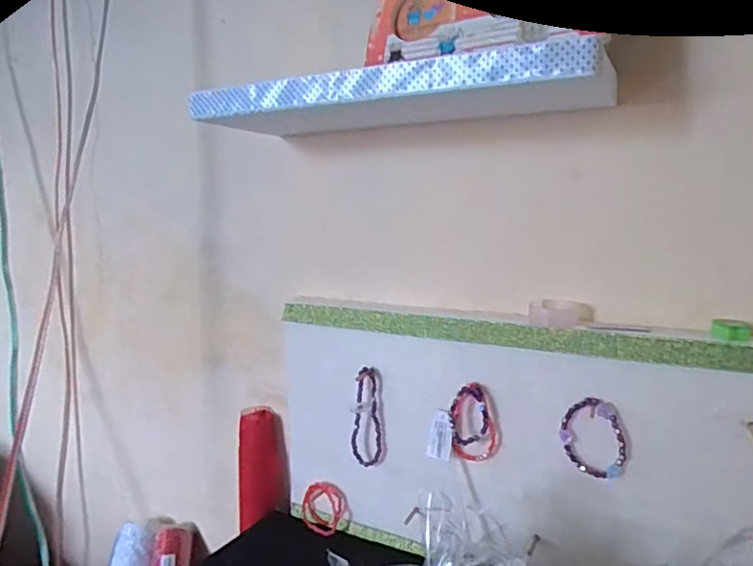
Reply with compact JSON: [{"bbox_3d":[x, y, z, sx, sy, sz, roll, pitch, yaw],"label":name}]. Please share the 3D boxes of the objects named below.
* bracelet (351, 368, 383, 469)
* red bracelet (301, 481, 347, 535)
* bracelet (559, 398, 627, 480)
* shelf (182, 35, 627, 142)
[{"bbox_3d":[-0.012,0.166,0.689,0.038,0.123,0.007,0,8,-7],"label":"bracelet"},{"bbox_3d":[-0.071,0.297,0.735,0.060,0.069,0.024,7,10,37],"label":"red bracelet"},{"bbox_3d":[0.224,0.159,0.572,0.065,0.080,0.011,5,9,27],"label":"bracelet"},{"bbox_3d":[0.021,-0.196,0.581,0.409,0.035,0.162,5,9,26],"label":"shelf"}]

